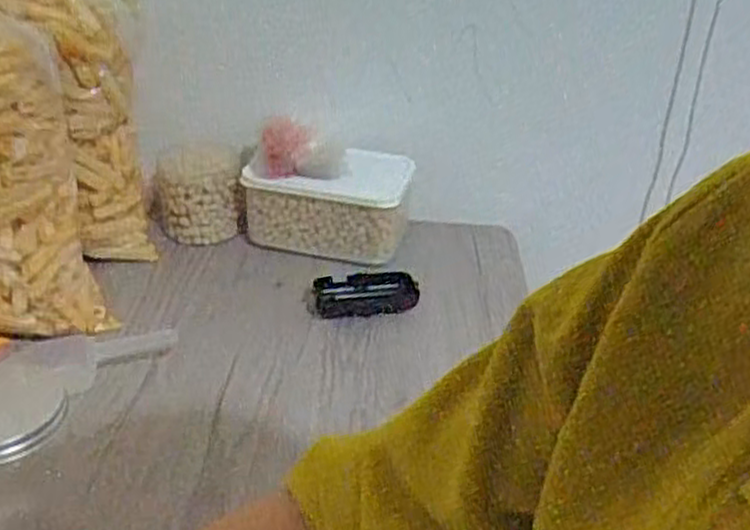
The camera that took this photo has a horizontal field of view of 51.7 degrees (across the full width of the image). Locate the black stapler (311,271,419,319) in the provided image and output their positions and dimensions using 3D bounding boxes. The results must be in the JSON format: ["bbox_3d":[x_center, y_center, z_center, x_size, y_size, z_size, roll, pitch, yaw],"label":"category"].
[{"bbox_3d":[-0.008,0.031,0.826,0.113,0.019,0.054,-5,32,-13],"label":"black stapler"}]

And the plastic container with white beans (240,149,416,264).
[{"bbox_3d":[-0.053,-0.069,0.910,0.183,0.099,0.094,8,31,9],"label":"plastic container with white beans"}]

